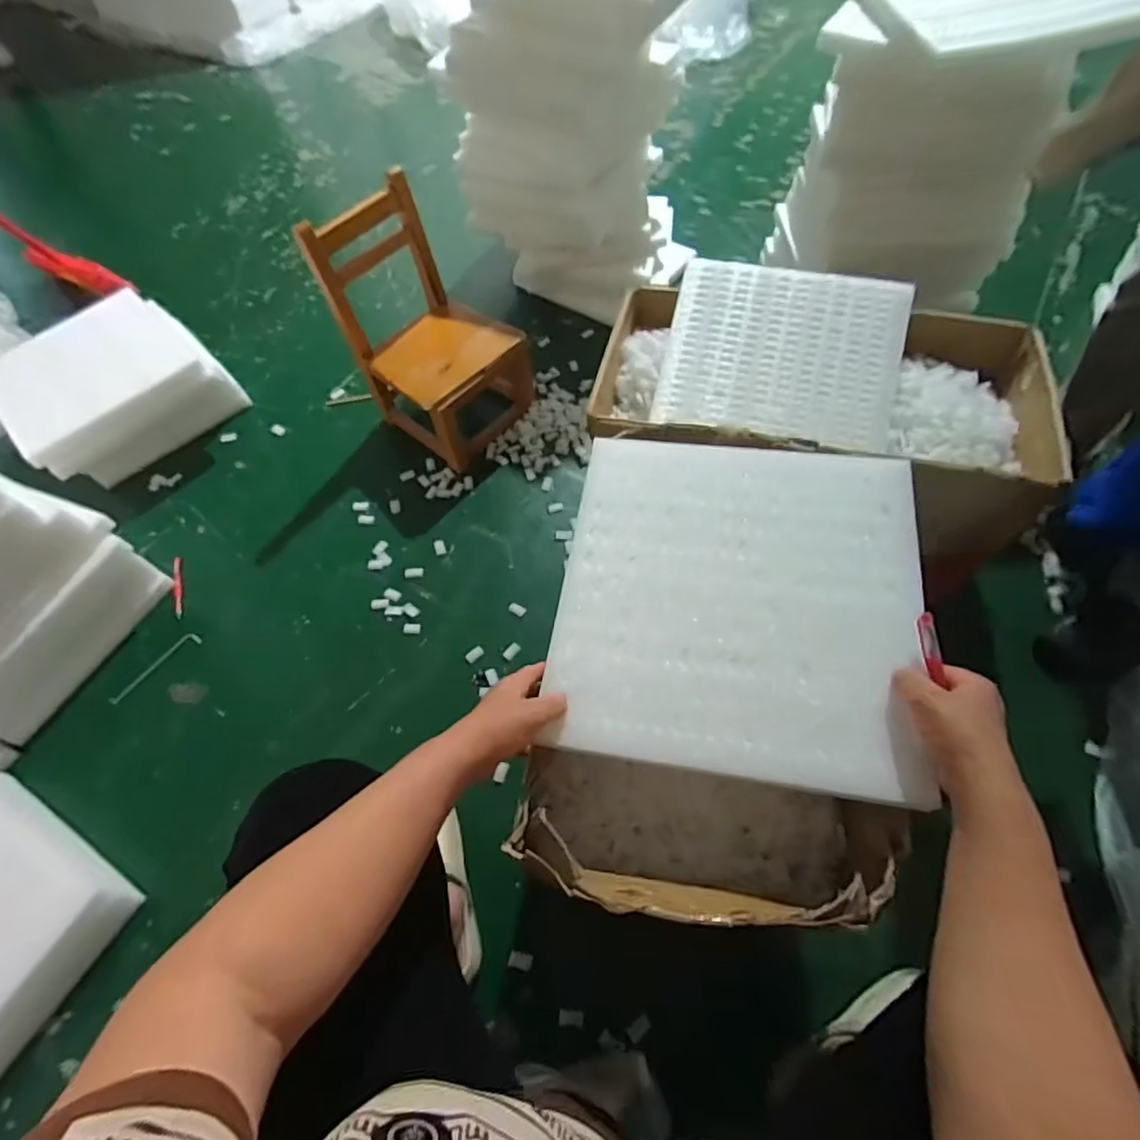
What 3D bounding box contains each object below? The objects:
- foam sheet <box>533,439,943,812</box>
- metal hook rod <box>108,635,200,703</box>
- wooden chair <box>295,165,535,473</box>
[{"bbox_3d":[0.154,0.020,0.562,0.318,0.016,0.333,6,64,12],"label":"foam sheet"},{"bbox_3d":[-0.734,0.174,1.052,0.031,0.009,0.168,38,70,21],"label":"metal hook rod"},{"bbox_3d":[-0.265,-0.456,1.156,0.289,0.389,0.262,38,69,21],"label":"wooden chair"}]

